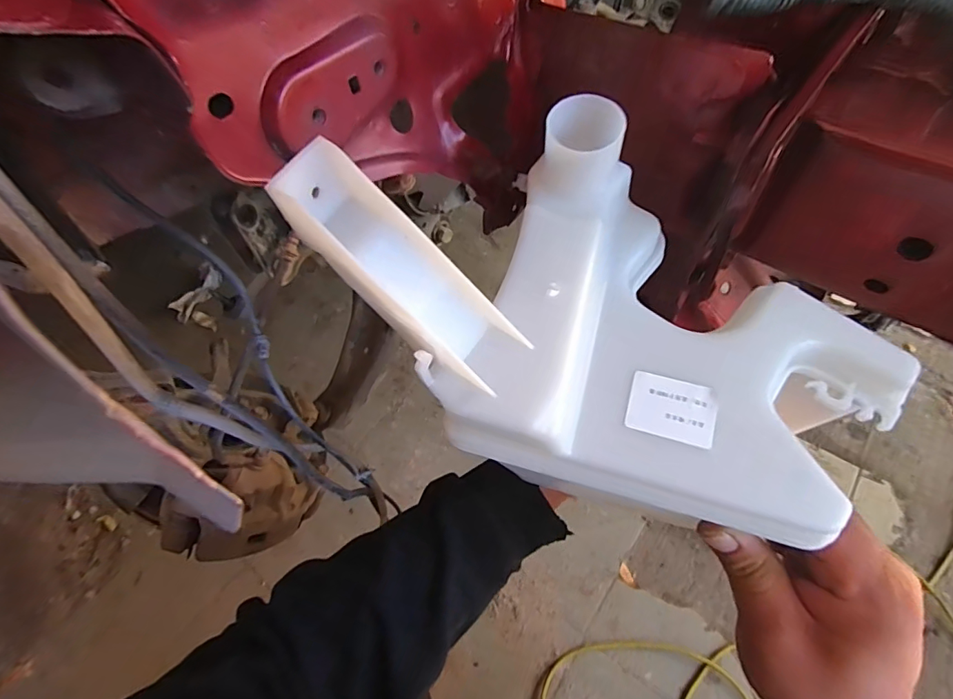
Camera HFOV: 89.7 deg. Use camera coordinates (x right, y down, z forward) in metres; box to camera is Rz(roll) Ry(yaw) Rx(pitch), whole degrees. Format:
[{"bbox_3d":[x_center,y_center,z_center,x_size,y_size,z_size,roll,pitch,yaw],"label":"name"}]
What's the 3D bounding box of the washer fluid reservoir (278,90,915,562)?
[{"bbox_3d":[0.068,-0.020,0.211,0.232,0.122,0.160,32,64,23],"label":"washer fluid reservoir"}]

